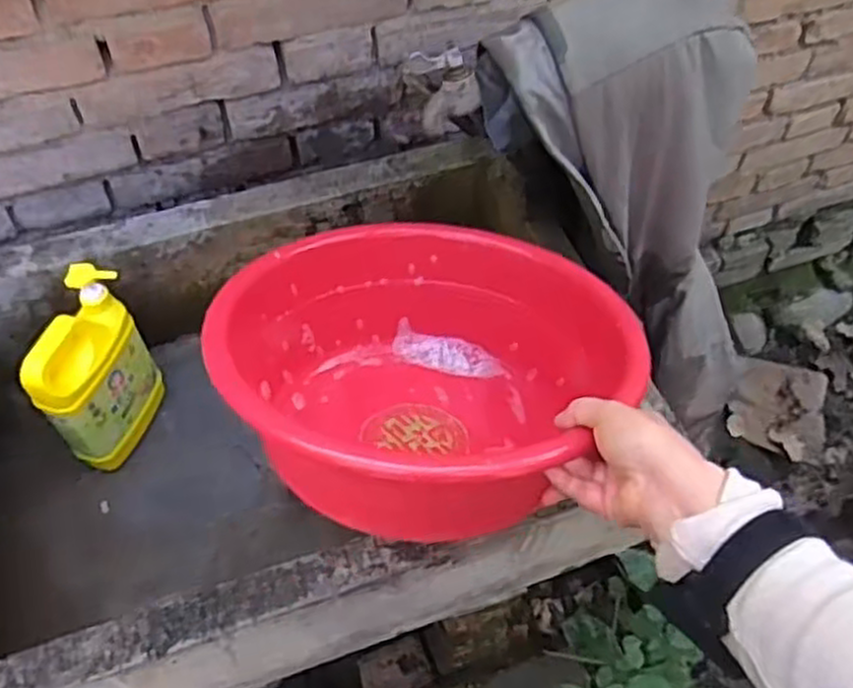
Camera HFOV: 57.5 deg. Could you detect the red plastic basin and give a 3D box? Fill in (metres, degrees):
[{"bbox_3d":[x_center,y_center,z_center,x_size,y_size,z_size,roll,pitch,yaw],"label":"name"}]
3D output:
[{"bbox_3d":[-0.007,0.031,0.670,0.335,0.135,0.335,2,38,-2],"label":"red plastic basin"}]

